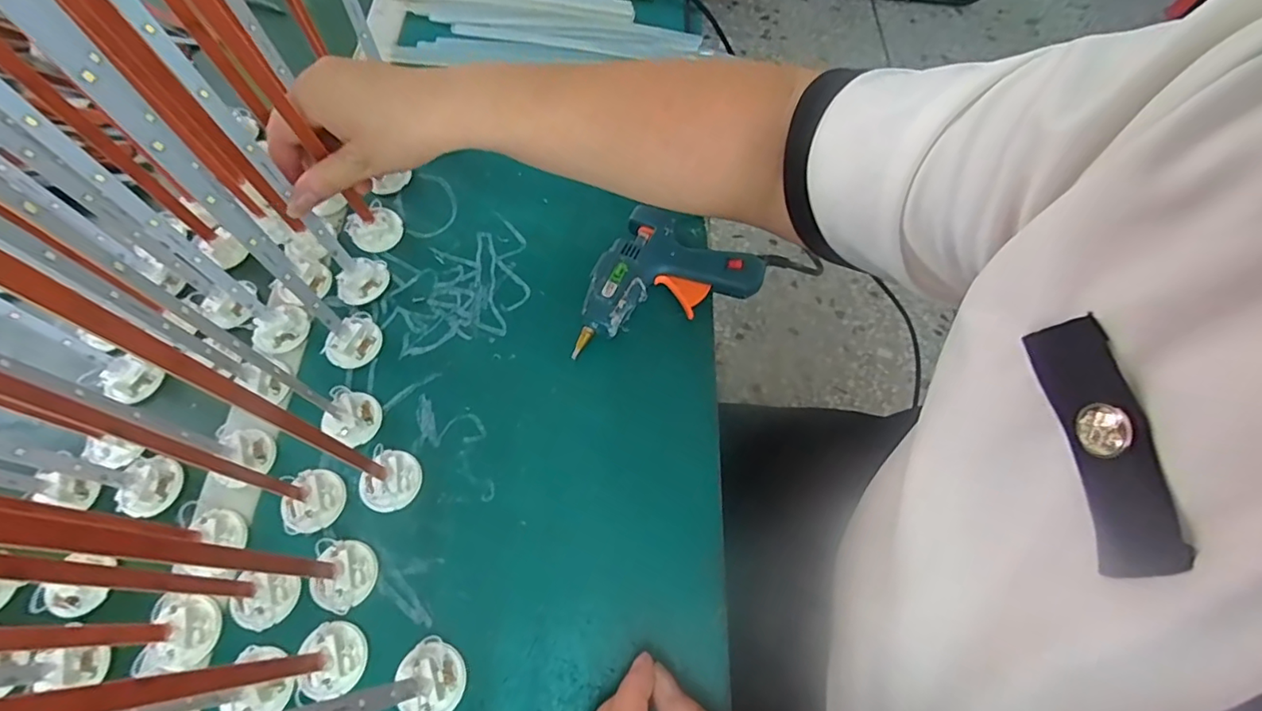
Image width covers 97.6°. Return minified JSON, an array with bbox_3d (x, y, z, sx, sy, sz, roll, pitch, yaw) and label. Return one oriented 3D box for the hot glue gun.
[{"bbox_3d":[0.018,-0.067,0.414,0.148,0.024,0.089,-19,66,-9],"label":"hot glue gun"}]

